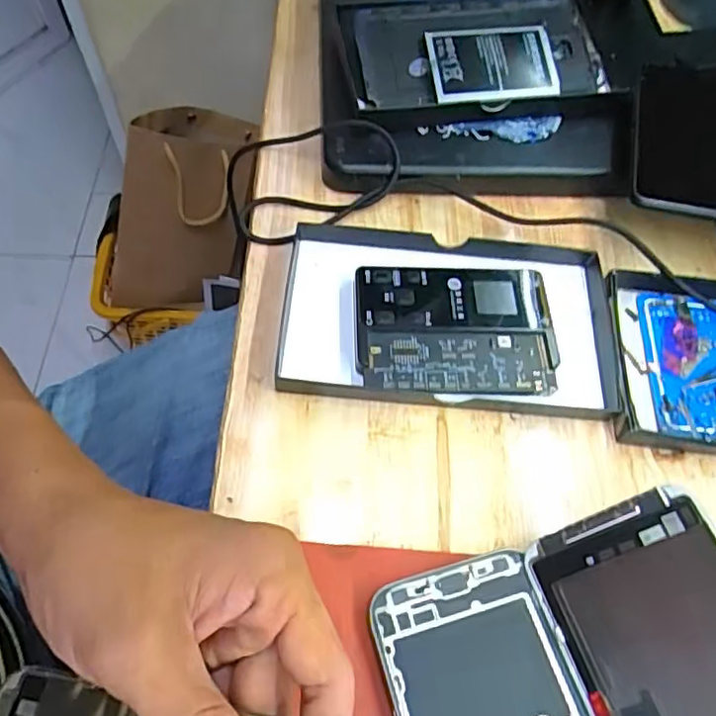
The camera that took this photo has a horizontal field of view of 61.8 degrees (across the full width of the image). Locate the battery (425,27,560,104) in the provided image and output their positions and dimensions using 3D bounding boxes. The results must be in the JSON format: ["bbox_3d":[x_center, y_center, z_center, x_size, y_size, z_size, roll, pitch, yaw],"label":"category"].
[{"bbox_3d":[0.085,-0.183,0.373,0.077,0.009,0.048,-7,81,-10],"label":"battery"}]

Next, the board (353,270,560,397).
[{"bbox_3d":[0.052,-0.016,0.323,0.104,0.014,0.076,1,61,-3],"label":"board"}]

